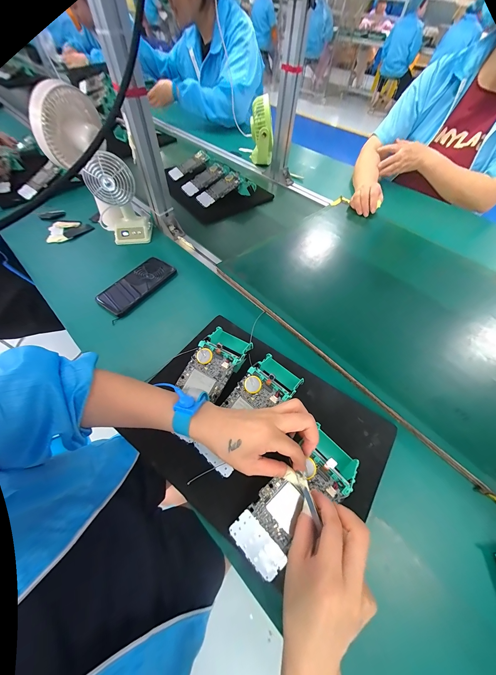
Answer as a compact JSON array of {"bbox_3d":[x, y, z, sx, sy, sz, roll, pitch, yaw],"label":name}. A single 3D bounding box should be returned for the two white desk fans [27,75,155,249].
[{"bbox_3d":[-0.317,-0.340,0.493,0.136,0.234,0.169,-26,60,-19],"label":"two white desk fans"}]

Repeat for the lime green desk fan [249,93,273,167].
[{"bbox_3d":[0.046,-0.689,0.791,0.082,0.162,0.119,4,55,0],"label":"lime green desk fan"}]

